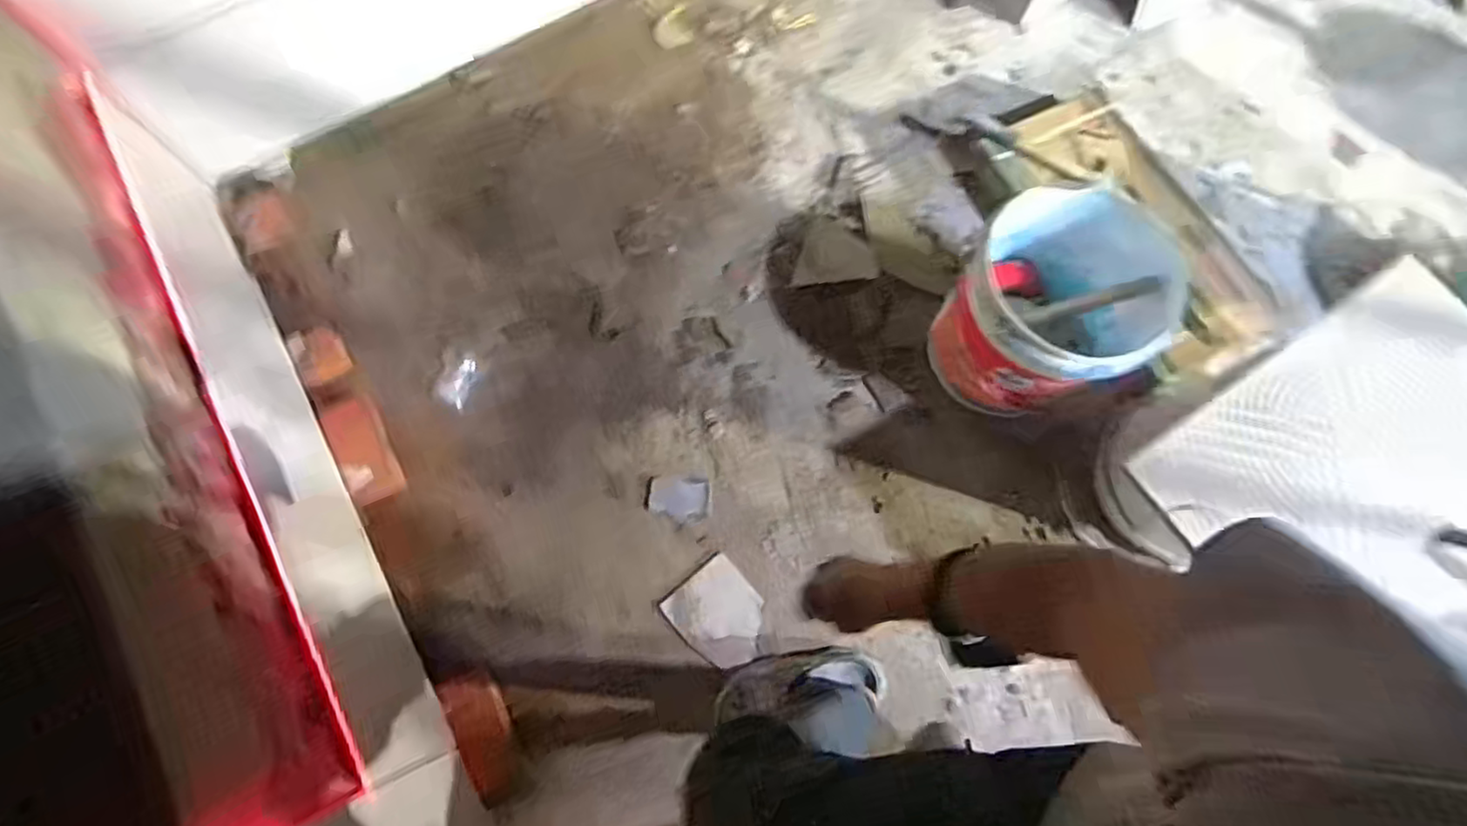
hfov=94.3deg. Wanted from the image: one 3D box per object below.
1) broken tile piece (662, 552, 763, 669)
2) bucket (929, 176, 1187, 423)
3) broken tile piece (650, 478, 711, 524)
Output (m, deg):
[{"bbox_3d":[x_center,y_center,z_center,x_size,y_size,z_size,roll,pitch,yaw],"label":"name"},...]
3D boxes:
[{"bbox_3d":[-0.023,0.375,1.260,0.151,0.020,0.180,-40,76,-9],"label":"broken tile piece"},{"bbox_3d":[0.601,-0.195,1.259,0.357,0.329,0.396,27,75,5],"label":"bucket"},{"bbox_3d":[-0.103,0.168,1.319,0.114,0.016,0.084,-1,73,2],"label":"broken tile piece"}]

